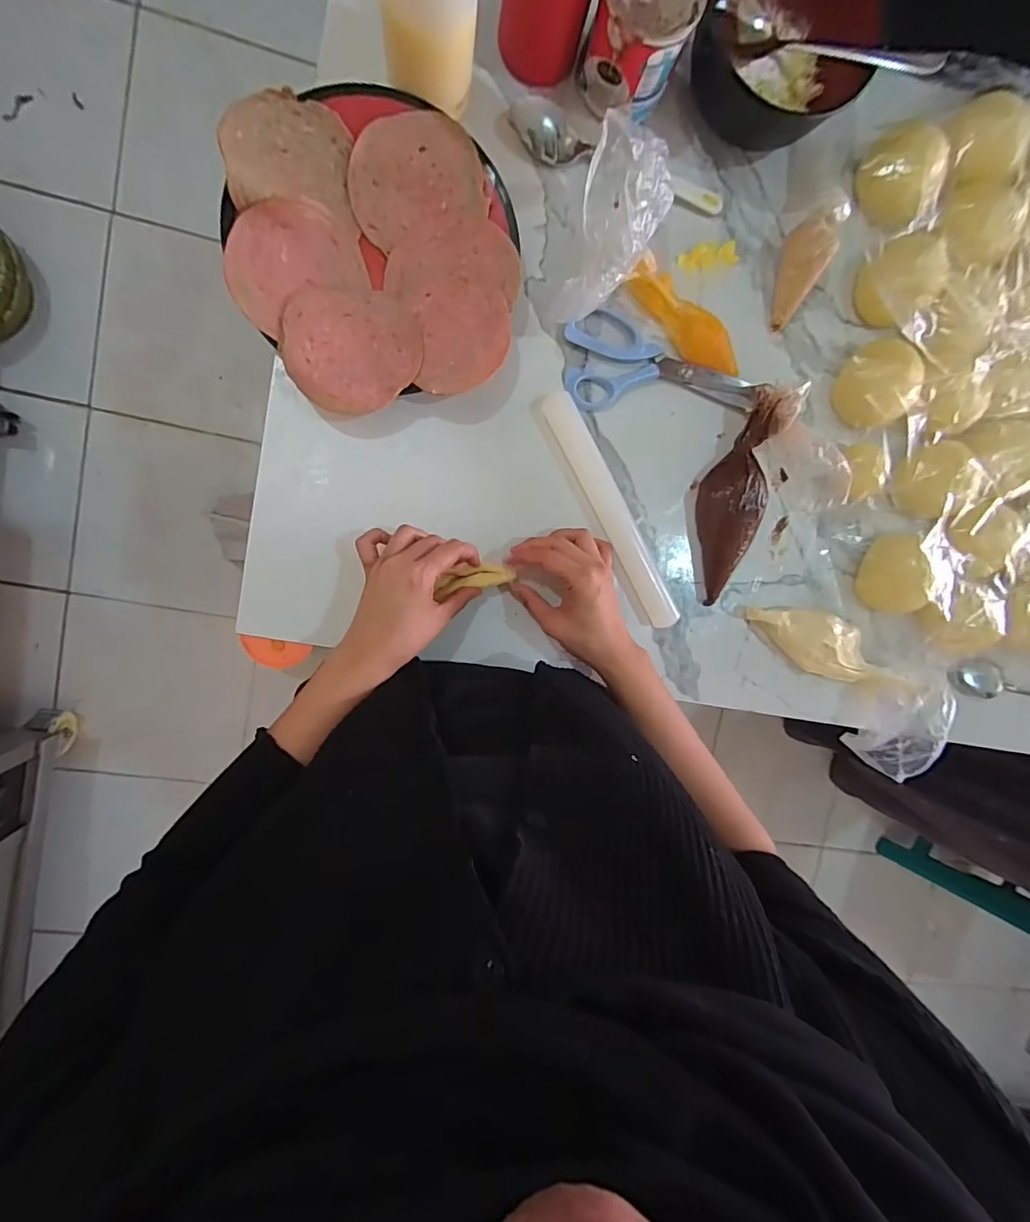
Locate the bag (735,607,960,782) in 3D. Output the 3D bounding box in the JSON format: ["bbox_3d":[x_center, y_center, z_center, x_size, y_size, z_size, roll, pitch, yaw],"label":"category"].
[{"bbox_3d":[0.303,0.064,0.489,0.195,0.071,0.113,27,91,-9],"label":"bag"}]

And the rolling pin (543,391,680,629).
[{"bbox_3d":[0.087,-0.087,0.469,0.026,0.020,0.224,-29,98,-5],"label":"rolling pin"}]

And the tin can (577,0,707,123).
[{"bbox_3d":[0.093,-0.436,0.388,0.071,0.075,0.074,-1,95,-8],"label":"tin can"}]

